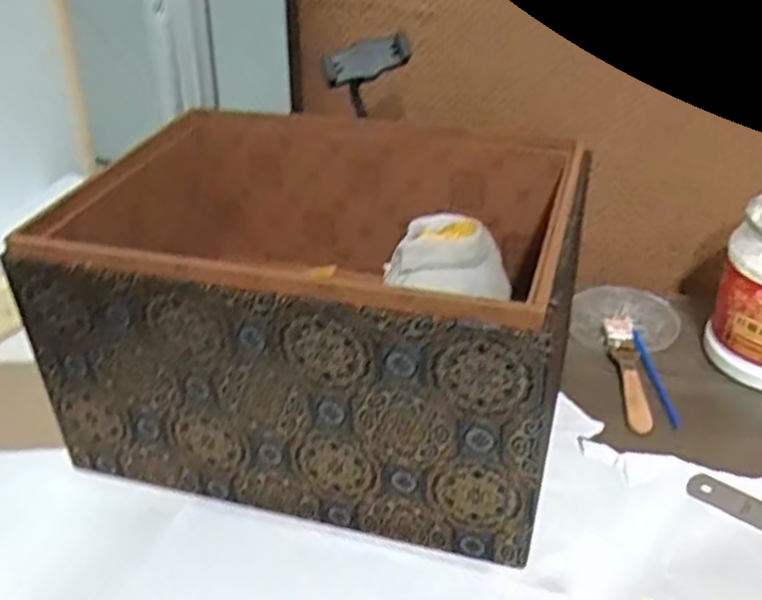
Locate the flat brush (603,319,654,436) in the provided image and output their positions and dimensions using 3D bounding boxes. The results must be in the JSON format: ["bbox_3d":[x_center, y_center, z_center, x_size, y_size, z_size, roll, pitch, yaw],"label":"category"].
[{"bbox_3d":[0.216,0.059,0.677,0.028,0.011,0.148,3,35,8],"label":"flat brush"}]

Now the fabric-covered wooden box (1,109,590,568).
[{"bbox_3d":[-0.036,-0.001,0.587,0.339,0.184,0.266,9,36,15],"label":"fabric-covered wooden box"}]

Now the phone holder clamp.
[{"bbox_3d":[-0.015,-0.194,0.674,0.083,0.065,0.026,-15,36,-18],"label":"phone holder clamp"}]

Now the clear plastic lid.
[{"bbox_3d":[0.232,0.020,0.731,0.100,0.017,0.100,-1,34,1],"label":"clear plastic lid"}]

